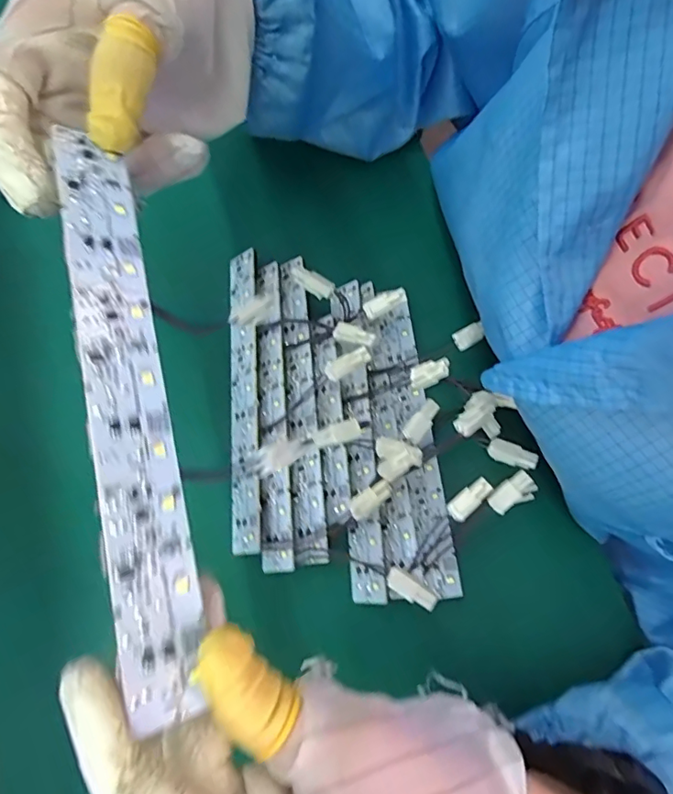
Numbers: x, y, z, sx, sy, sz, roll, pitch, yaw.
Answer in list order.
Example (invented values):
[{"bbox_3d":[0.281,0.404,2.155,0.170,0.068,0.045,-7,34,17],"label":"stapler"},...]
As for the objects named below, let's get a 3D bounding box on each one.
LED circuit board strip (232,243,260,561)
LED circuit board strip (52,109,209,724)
[{"bbox_3d":[-0.057,-0.004,0.321,0.018,0.005,0.189,-3,74,0],"label":"LED circuit board strip"},{"bbox_3d":[-0.065,-0.003,0.161,0.024,0.004,0.182,-2,70,-39],"label":"LED circuit board strip"}]

